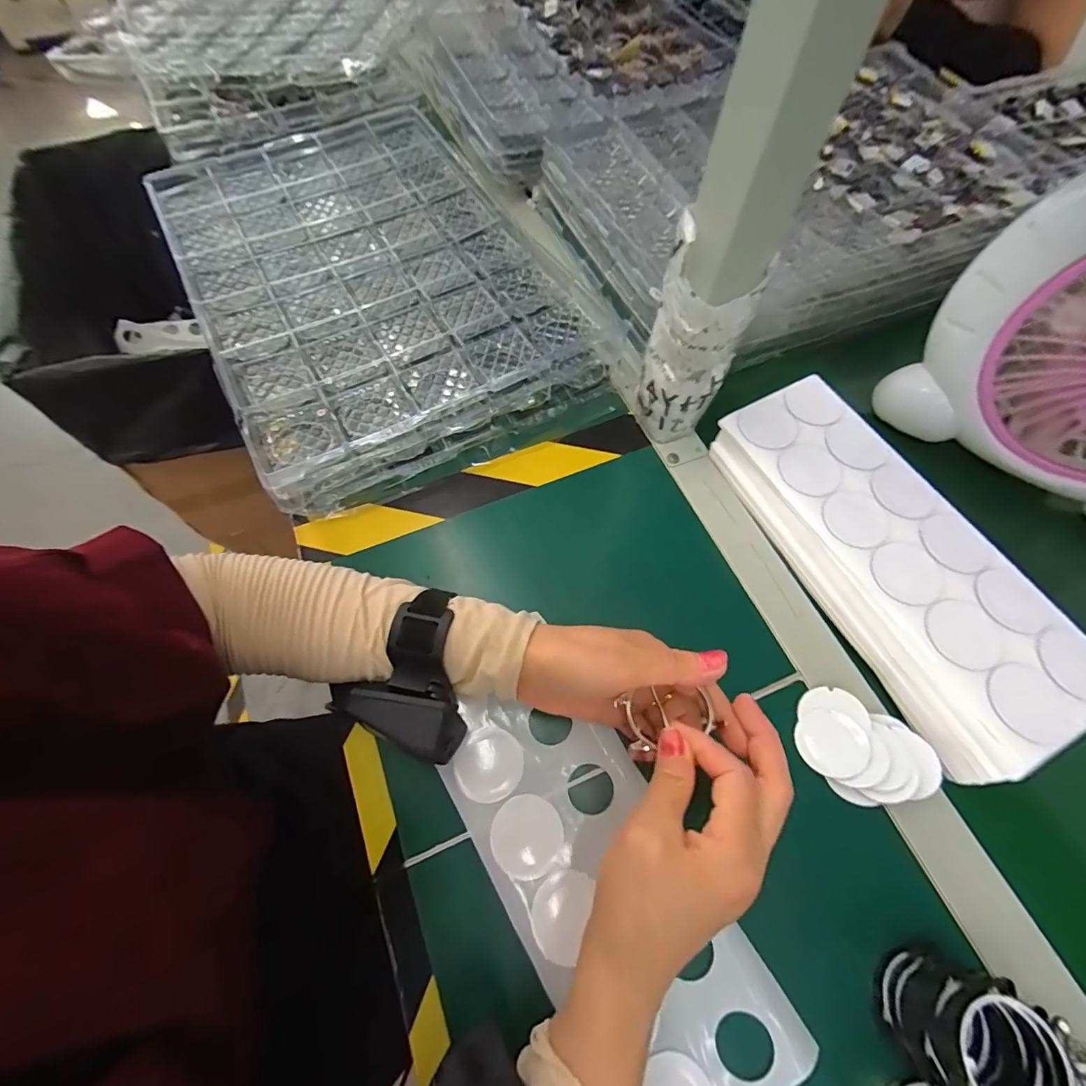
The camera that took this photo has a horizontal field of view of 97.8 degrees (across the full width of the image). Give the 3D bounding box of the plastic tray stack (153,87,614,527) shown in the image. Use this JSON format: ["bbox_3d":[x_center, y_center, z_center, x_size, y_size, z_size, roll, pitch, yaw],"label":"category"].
[{"bbox_3d":[-0.172,-0.266,0.460,0.306,0.042,0.466,-28,68,-13],"label":"plastic tray stack"}]

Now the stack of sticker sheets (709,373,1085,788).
[{"bbox_3d":[0.240,0.008,0.341,0.119,0.046,0.283,-24,67,-11],"label":"stack of sticker sheets"}]

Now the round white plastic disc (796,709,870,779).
[{"bbox_3d":[0.185,0.127,0.303,0.040,0.004,0.040,-11,56,16],"label":"round white plastic disc"}]

